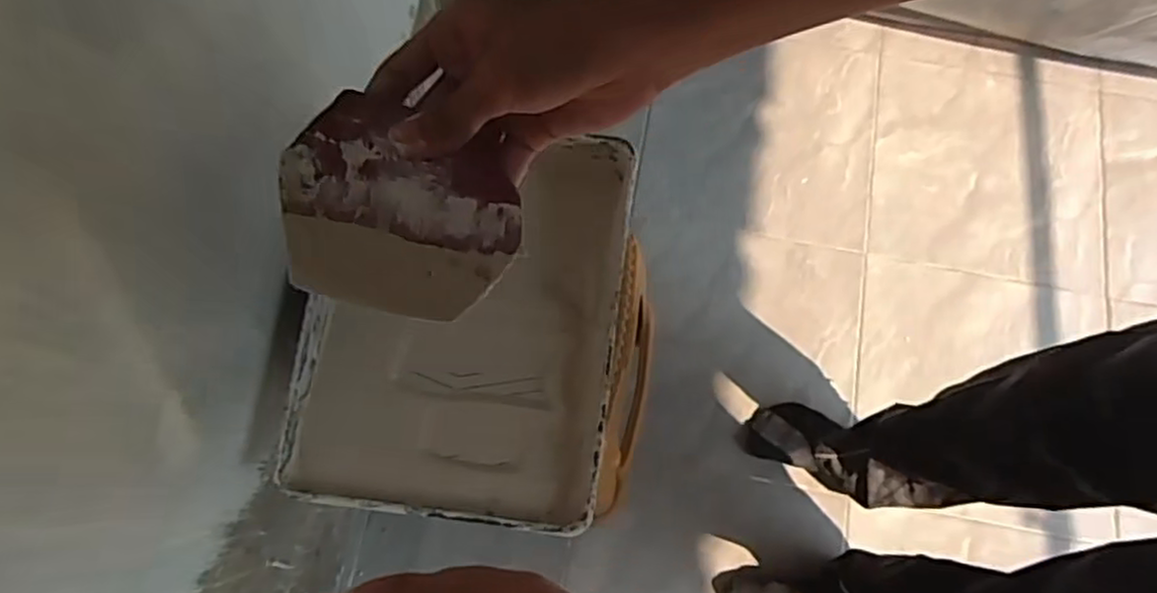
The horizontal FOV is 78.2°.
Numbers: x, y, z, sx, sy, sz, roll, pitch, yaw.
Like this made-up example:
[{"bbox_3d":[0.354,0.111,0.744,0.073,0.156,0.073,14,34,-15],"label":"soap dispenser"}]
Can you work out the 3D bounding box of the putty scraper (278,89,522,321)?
[{"bbox_3d":[-0.073,-0.038,0.298,0.095,0.004,0.091,13,65,-15],"label":"putty scraper"}]

